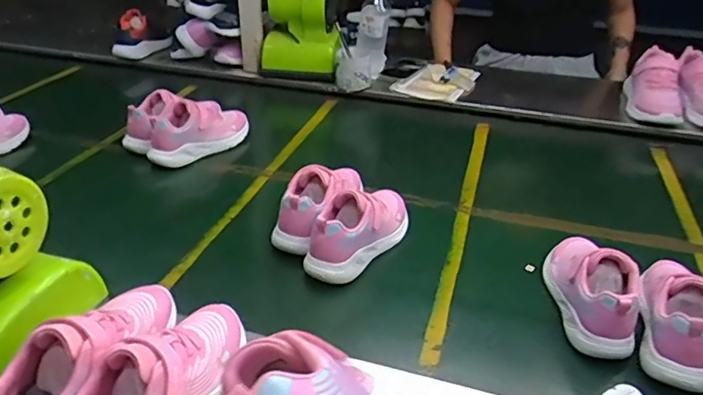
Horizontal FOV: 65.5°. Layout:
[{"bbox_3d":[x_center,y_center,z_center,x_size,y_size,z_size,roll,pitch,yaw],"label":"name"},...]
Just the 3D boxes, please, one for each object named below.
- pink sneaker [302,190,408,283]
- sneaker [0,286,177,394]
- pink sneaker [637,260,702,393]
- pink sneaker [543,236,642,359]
[{"bbox_3d":[0.016,0.033,0.775,0.078,0.086,0.206,22,37,30],"label":"pink sneaker"},{"bbox_3d":[-0.246,0.141,0.510,0.076,0.086,0.210,7,32,10],"label":"sneaker"},{"bbox_3d":[0.387,0.126,0.644,0.070,0.082,0.185,13,33,19],"label":"pink sneaker"},{"bbox_3d":[0.301,0.099,0.683,0.076,0.089,0.190,1,31,-1],"label":"pink sneaker"}]

